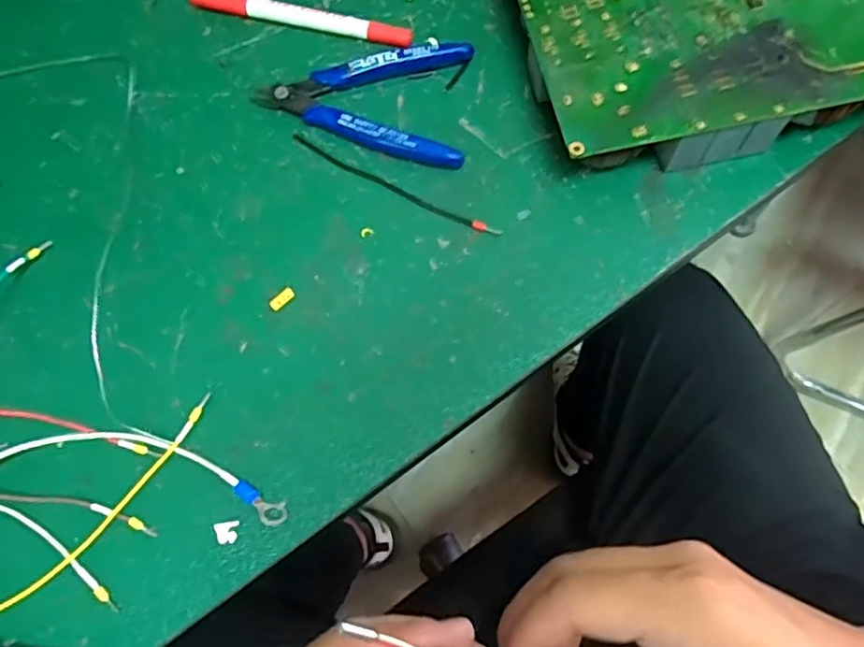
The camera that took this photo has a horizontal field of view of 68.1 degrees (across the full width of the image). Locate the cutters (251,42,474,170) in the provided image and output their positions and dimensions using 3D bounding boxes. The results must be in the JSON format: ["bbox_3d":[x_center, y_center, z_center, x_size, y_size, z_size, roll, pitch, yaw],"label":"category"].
[{"bbox_3d":[-0.039,-0.123,0.355,0.116,0.015,0.077,2,70,3],"label":"cutters"}]

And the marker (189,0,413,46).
[{"bbox_3d":[-0.077,-0.182,0.374,0.135,0.011,0.016,14,72,8],"label":"marker"}]

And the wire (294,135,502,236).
[{"bbox_3d":[-0.022,-0.074,0.342,0.128,0.004,0.007,28,74,12],"label":"wire"}]

